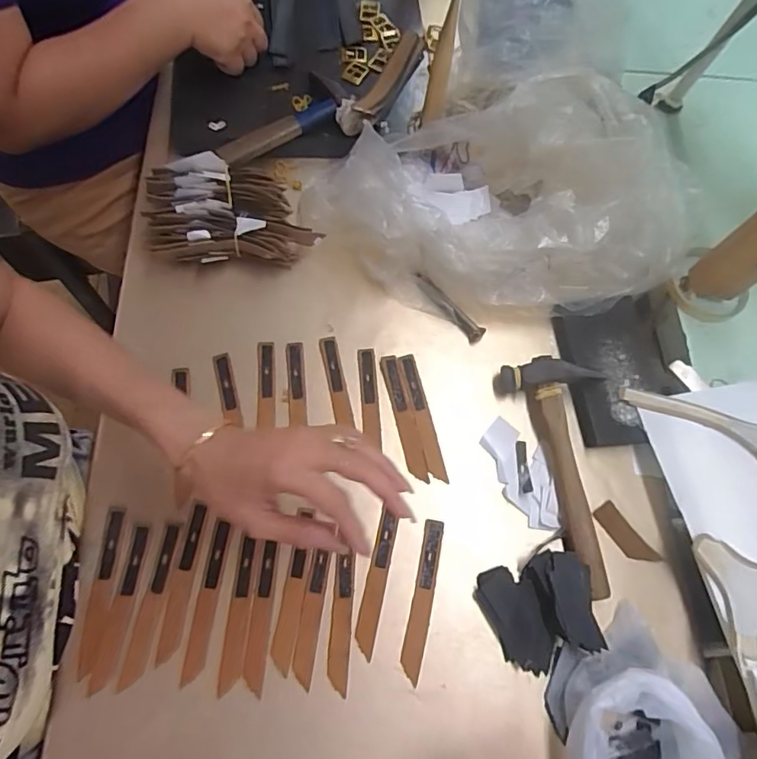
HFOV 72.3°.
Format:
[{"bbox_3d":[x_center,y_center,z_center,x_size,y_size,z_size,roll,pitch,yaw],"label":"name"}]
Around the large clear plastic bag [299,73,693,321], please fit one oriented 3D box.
[{"bbox_3d":[0.119,-0.185,0.522,0.372,0.115,0.207,2,69,-5],"label":"large clear plastic bag"}]

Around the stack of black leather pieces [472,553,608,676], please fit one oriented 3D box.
[{"bbox_3d":[0.137,0.193,0.431,0.090,0.021,0.083,-15,71,-10],"label":"stack of black leather pieces"}]

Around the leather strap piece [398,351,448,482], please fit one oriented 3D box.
[{"bbox_3d":[0.041,0.036,0.499,0.018,0.005,0.126,-12,71,-9],"label":"leather strap piece"}]

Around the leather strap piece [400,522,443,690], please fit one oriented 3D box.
[{"bbox_3d":[0.038,0.186,0.444,0.017,0.004,0.127,13,69,0],"label":"leather strap piece"}]

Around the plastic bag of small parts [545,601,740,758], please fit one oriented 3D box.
[{"bbox_3d":[0.193,0.269,0.386,0.143,0.065,0.124,-30,73,-11],"label":"plastic bag of small parts"}]

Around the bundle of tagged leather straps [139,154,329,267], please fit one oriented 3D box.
[{"bbox_3d":[-0.151,-0.173,0.537,0.172,0.045,0.110,-1,69,-6],"label":"bundle of tagged leather straps"}]

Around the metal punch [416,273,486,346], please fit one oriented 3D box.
[{"bbox_3d":[0.074,-0.075,0.542,0.017,0.013,0.092,-38,77,-17],"label":"metal punch"}]

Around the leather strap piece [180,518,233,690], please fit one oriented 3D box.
[{"bbox_3d":[-0.140,0.180,0.427,0.015,0.004,0.123,7,69,-2],"label":"leather strap piece"}]

